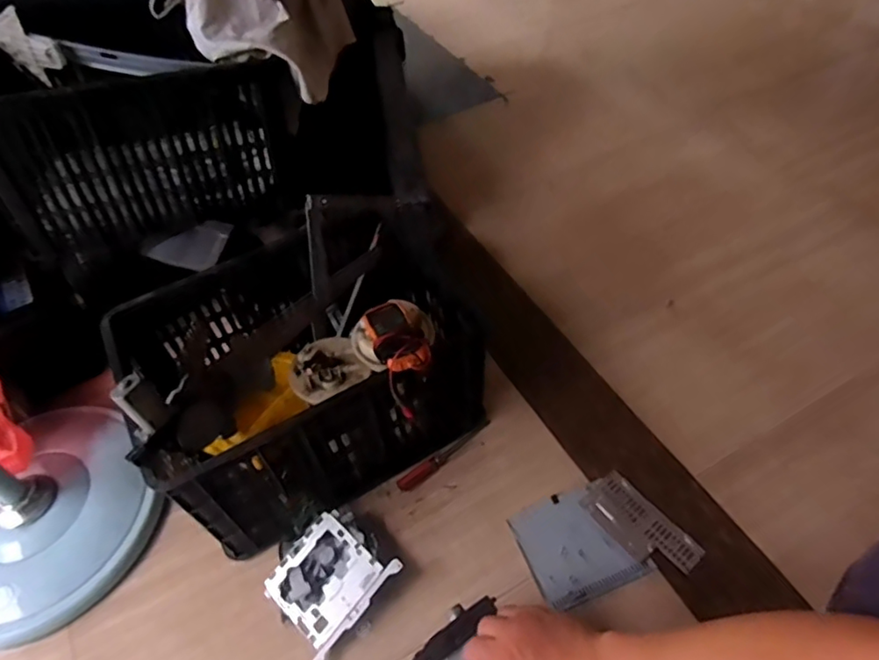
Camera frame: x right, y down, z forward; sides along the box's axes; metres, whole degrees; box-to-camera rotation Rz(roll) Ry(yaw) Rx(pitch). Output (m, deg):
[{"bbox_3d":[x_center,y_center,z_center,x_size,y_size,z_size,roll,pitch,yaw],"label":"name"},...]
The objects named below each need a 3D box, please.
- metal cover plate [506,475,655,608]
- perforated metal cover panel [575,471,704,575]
[{"bbox_3d":[0.211,0.326,0.886,0.165,0.011,0.159,-19,51,-12],"label":"metal cover plate"},{"bbox_3d":[0.309,0.302,0.890,0.089,0.006,0.179,-32,55,-22],"label":"perforated metal cover panel"}]

